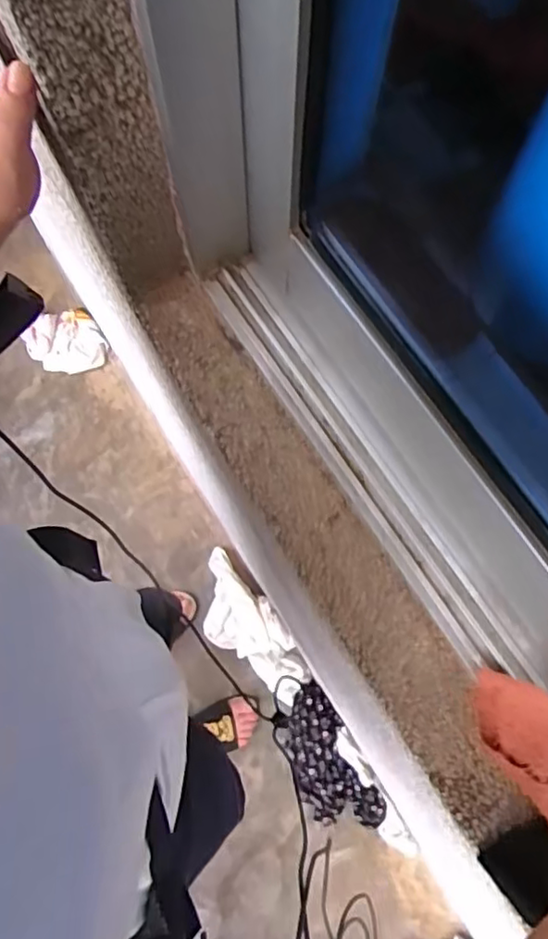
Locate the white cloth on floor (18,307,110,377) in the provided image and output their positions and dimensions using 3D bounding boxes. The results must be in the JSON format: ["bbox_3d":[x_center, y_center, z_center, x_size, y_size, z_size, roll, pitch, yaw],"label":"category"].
[{"bbox_3d":[-0.489,-0.304,1.440,0.179,0.051,0.158,-14,75,-4],"label":"white cloth on floor"}]

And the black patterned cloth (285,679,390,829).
[{"bbox_3d":[0.101,0.587,1.226,0.132,0.086,0.285,-28,77,-8],"label":"black patterned cloth"}]

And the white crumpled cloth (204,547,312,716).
[{"bbox_3d":[-0.054,0.336,1.281,0.136,0.038,0.332,-42,79,-11],"label":"white crumpled cloth"}]

